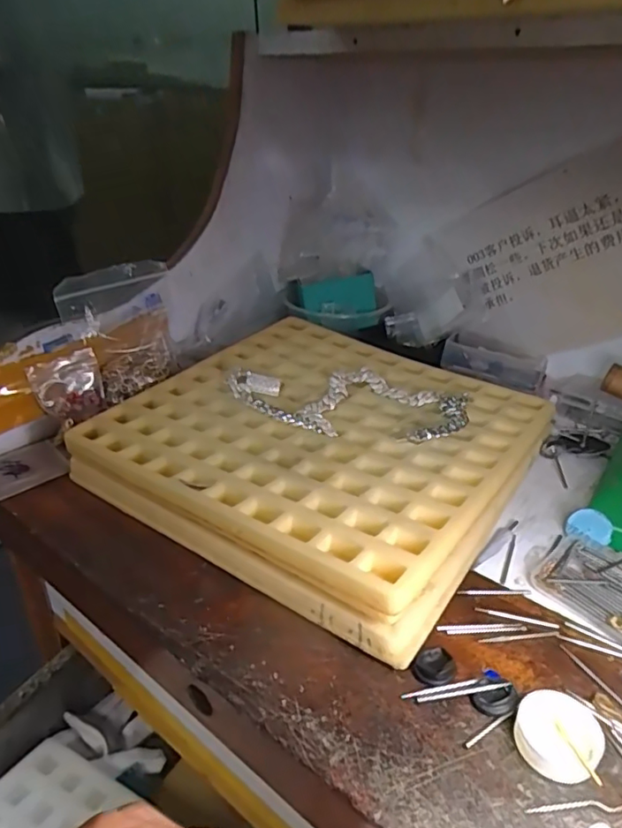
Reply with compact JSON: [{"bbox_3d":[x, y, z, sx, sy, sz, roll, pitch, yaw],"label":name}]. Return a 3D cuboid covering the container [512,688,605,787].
[{"bbox_3d":[0.102,0.133,0.229,0.032,0.012,0.032,1,29,-1],"label":"container"}]

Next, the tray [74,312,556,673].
[{"bbox_3d":[0.013,0.011,0.401,0.270,0.035,0.259,20,34,29],"label":"tray"}]

